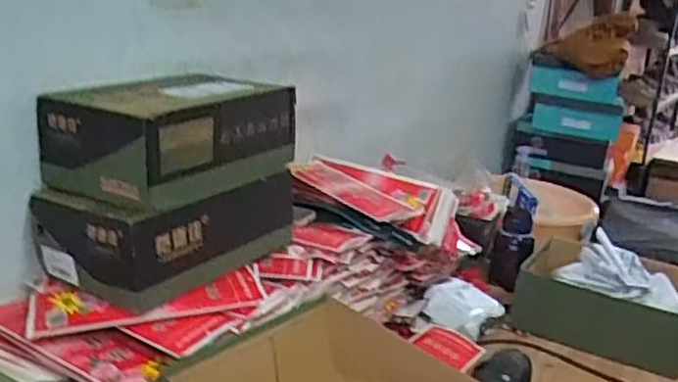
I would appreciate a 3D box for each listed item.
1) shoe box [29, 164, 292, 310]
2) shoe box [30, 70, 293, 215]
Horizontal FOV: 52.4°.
[{"bbox_3d":[-0.245,0.040,1.018,0.205,0.126,0.325,16,19,31],"label":"shoe box"},{"bbox_3d":[-0.240,-0.087,0.999,0.209,0.133,0.303,16,19,31],"label":"shoe box"}]

